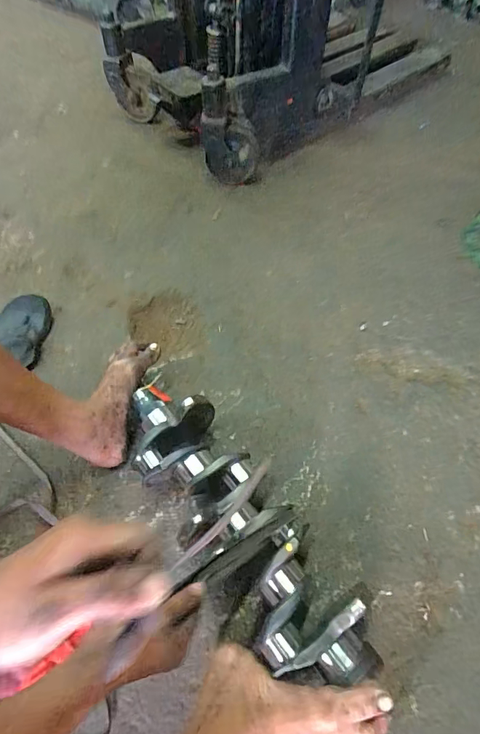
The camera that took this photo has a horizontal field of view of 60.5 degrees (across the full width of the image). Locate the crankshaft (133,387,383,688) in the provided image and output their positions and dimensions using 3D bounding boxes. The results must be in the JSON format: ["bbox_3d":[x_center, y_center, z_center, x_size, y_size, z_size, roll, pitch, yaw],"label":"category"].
[{"bbox_3d":[-0.015,0.218,0.597,0.137,0.107,0.487,-33,64,-18],"label":"crankshaft"}]

